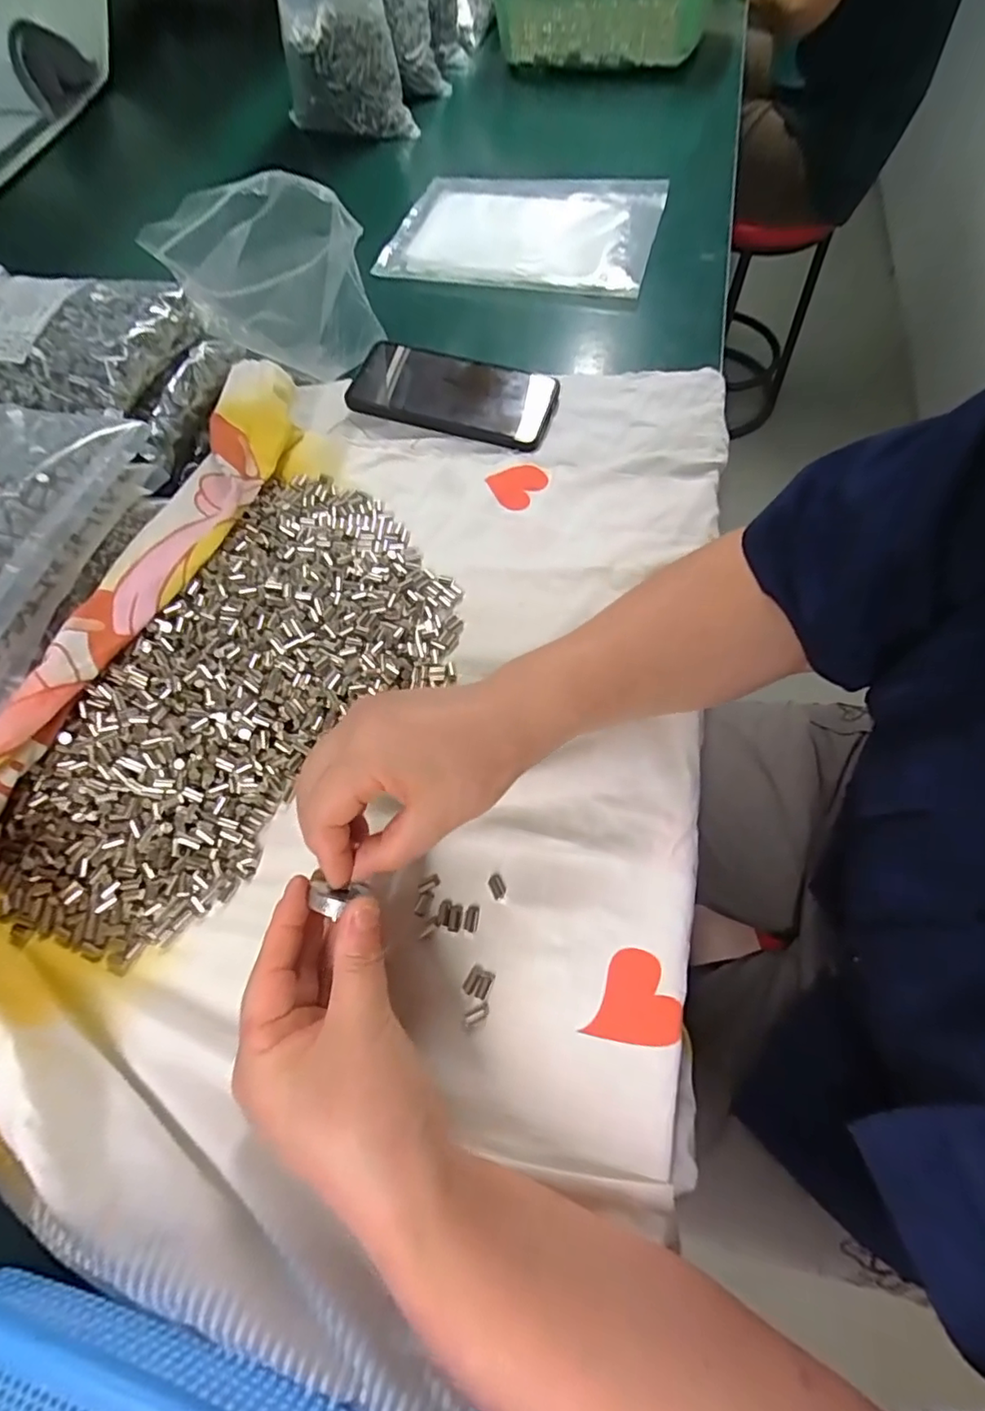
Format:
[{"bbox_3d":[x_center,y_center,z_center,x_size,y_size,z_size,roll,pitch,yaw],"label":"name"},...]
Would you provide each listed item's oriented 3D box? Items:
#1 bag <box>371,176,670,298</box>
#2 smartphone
[{"bbox_3d":[0.030,-0.484,0.583,0.263,0.017,0.180,13,65,10],"label":"bag"},{"bbox_3d":[-0.032,-0.256,0.474,0.164,0.017,0.080,17,65,12],"label":"smartphone"}]

